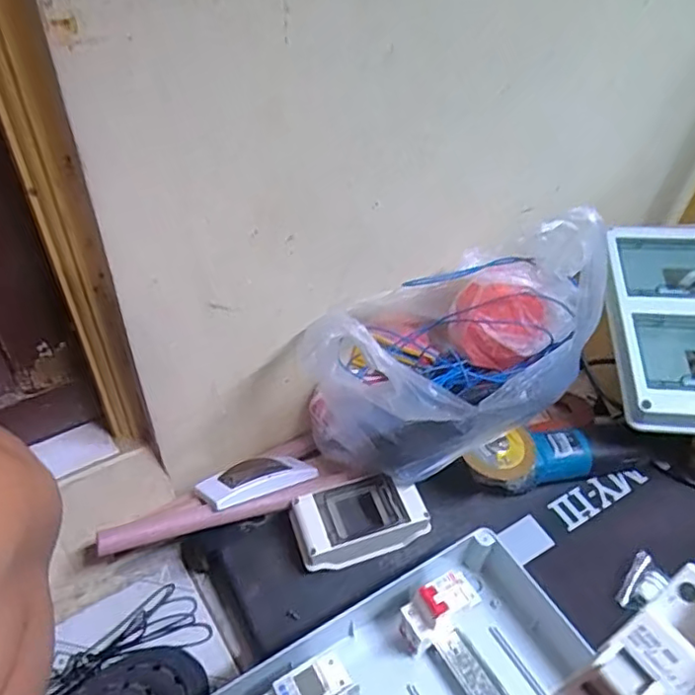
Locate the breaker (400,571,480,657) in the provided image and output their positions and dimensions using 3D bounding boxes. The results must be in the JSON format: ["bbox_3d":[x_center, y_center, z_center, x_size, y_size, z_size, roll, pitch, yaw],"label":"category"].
[{"bbox_3d":[0.094,0.275,0.615,0.075,0.092,0.036,-19,51,-23],"label":"breaker"}]

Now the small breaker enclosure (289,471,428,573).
[{"bbox_3d":[0.014,0.203,0.707,0.150,0.050,0.084,-12,48,-17],"label":"small breaker enclosure"}]

